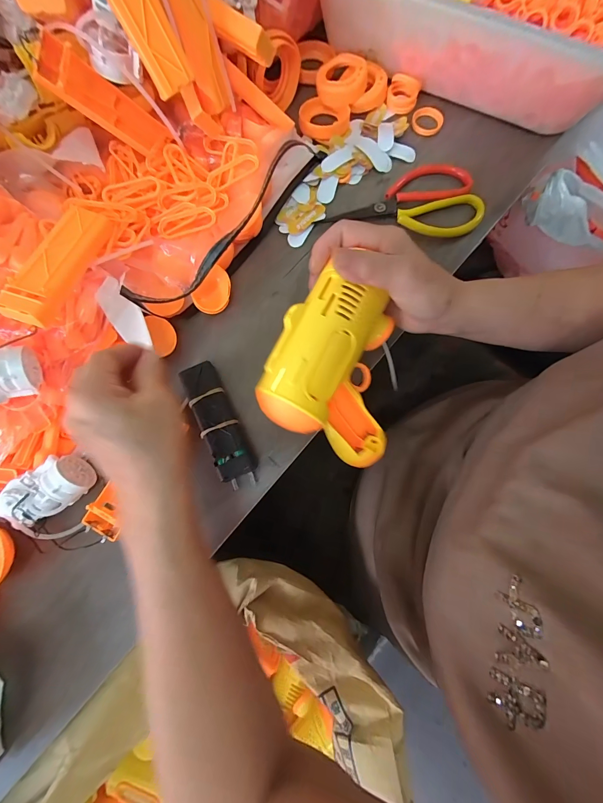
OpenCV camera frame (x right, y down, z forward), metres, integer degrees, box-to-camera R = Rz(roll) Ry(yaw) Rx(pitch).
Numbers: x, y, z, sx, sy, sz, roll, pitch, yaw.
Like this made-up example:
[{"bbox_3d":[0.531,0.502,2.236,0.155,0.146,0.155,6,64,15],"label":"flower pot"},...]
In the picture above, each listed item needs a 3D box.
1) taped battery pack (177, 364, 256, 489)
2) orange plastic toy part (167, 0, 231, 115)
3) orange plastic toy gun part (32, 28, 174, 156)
[{"bbox_3d":[-0.075,0.019,0.283,0.031,0.022,0.117,-25,79,-4],"label":"taped battery pack"},{"bbox_3d":[-0.091,-0.316,0.259,0.032,0.110,0.024,-26,51,-4],"label":"orange plastic toy part"},{"bbox_3d":[-0.170,-0.264,0.280,0.025,0.103,0.031,-23,75,35],"label":"orange plastic toy gun part"}]

